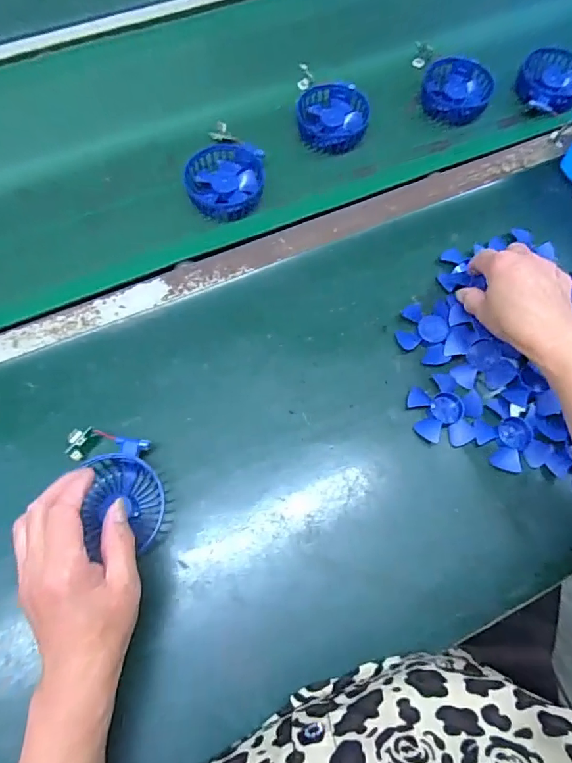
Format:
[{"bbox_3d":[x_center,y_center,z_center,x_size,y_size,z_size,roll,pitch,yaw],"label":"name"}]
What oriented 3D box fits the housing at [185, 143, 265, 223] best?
[{"bbox_3d":[-0.070,-0.228,0.536,0.086,0.025,0.093,-2,70,-3],"label":"housing"}]

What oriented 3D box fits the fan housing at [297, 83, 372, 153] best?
[{"bbox_3d":[0.057,-0.327,0.587,0.090,0.039,0.089,2,69,-3],"label":"fan housing"}]

